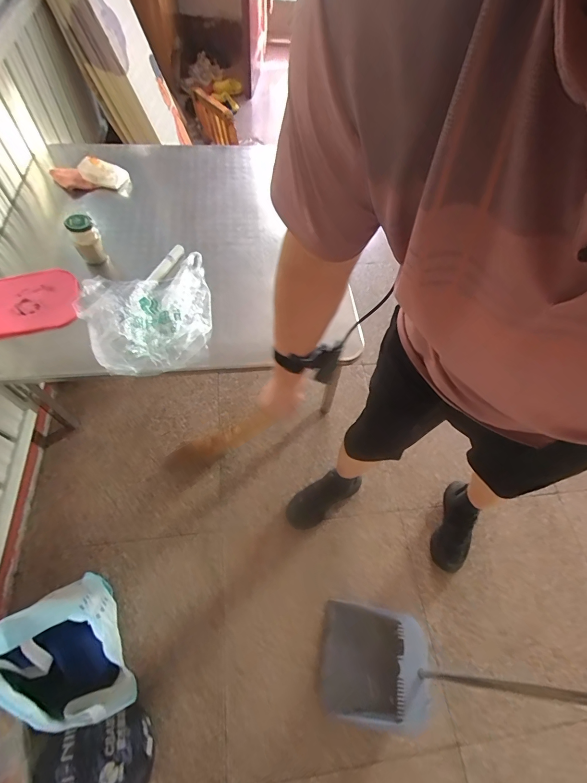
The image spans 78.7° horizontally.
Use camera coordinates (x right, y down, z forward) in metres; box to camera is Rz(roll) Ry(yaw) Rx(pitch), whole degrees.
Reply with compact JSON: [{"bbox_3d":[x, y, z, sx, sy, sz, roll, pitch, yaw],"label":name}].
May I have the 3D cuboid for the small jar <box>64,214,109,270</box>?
[{"bbox_3d":[-0.520,-0.383,0.904,0.067,0.102,0.051,-26,65,-19],"label":"small jar"}]

